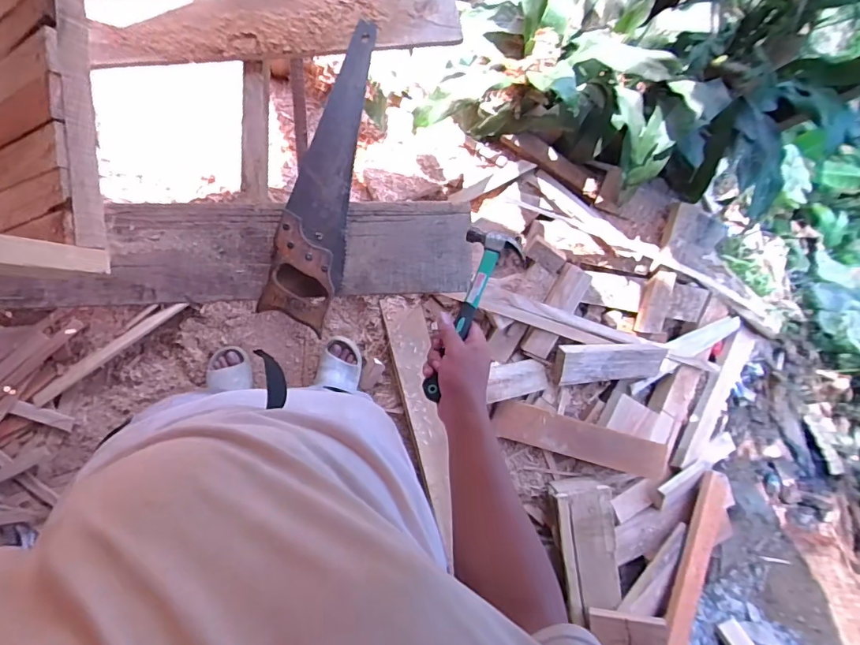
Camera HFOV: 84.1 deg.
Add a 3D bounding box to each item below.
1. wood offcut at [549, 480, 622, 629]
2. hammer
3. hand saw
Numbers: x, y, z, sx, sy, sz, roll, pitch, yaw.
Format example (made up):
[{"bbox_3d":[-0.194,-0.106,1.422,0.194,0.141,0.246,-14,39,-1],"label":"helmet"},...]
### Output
[{"bbox_3d":[0.504,0.724,1.523,0.180,0.090,0.427,-7,92,1],"label":"wood offcut"},{"bbox_3d":[0.050,-0.015,0.653,0.074,0.039,0.256,26,72,-9],"label":"hammer"},{"bbox_3d":[-0.170,-0.244,0.776,0.114,0.040,0.508,11,90,-10],"label":"hand saw"}]

